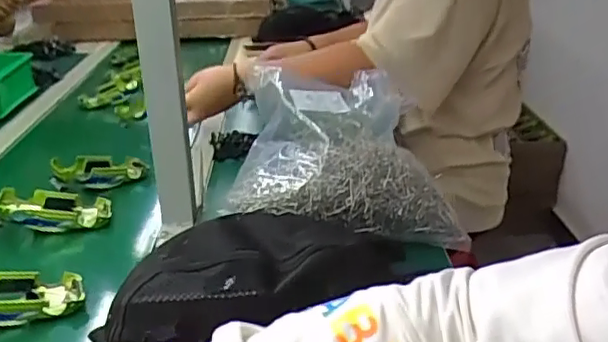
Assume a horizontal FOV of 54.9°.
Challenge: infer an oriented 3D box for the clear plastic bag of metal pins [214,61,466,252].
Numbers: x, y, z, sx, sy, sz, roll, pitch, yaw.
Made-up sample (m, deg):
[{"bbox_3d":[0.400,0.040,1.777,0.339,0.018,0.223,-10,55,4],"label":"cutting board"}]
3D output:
[{"bbox_3d":[0.053,-0.038,0.778,0.276,0.130,0.285,1,25,2],"label":"clear plastic bag of metal pins"}]

